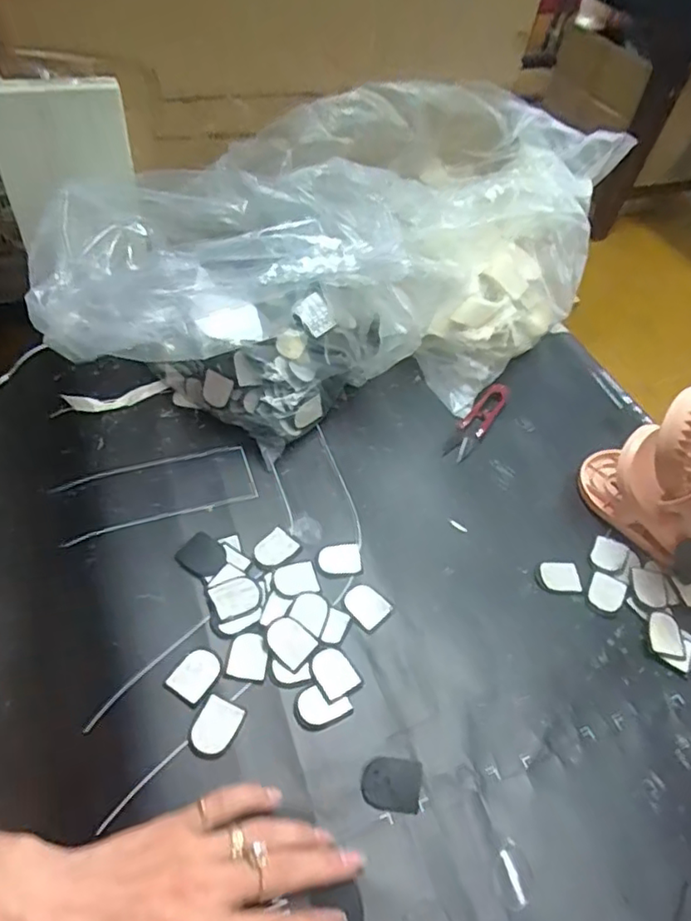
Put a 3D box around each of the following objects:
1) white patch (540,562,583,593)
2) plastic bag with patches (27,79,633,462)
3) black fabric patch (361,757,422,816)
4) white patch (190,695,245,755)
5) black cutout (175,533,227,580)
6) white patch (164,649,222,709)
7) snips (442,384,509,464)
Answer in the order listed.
[{"bbox_3d":[0.161,0.087,0.463,0.028,0.004,0.024,1,52,-5],"label":"white patch"},{"bbox_3d":[0.015,-0.168,0.542,0.522,0.181,0.210,-16,55,-18],"label":"plastic bag with patches"},{"bbox_3d":[0.027,0.191,0.363,0.034,0.004,0.028,9,52,1],"label":"black fabric patch"},{"bbox_3d":[-0.078,0.162,0.375,0.025,0.004,0.031,28,51,3],"label":"white patch"},{"bbox_3d":[-0.103,0.070,0.445,0.033,0.004,0.029,29,54,16],"label":"black cutout"},{"bbox_3d":[-0.094,0.136,0.391,0.024,0.005,0.034,32,55,18],"label":"white patch"},{"bbox_3d":[0.119,-0.037,0.551,0.024,0.009,0.101,32,55,18],"label":"snips"}]

